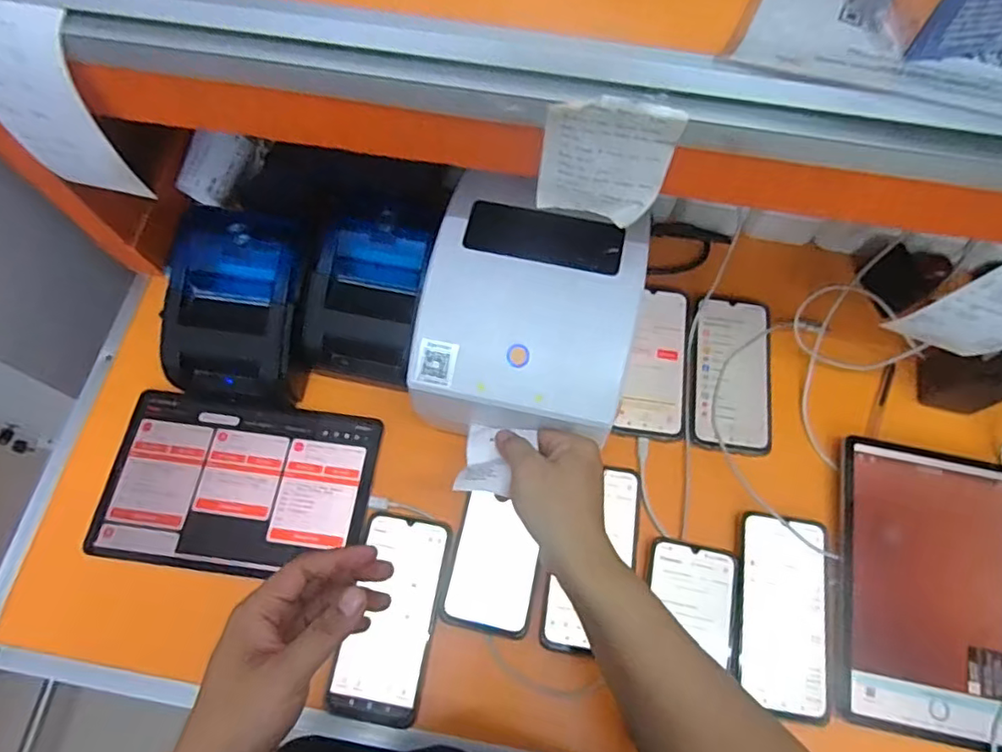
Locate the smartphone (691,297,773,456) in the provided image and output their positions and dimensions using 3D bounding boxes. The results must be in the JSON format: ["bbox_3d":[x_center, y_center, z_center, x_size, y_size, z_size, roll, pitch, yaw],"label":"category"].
[{"bbox_3d":[0.245,-0.004,0.617,0.084,0.005,0.169,6,71,3],"label":"smartphone"}]

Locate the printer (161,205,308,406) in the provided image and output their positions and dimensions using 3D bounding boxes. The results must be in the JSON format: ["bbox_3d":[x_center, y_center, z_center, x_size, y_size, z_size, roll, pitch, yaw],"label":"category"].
[{"bbox_3d":[-0.264,-0.068,0.587,0.130,0.098,0.165,11,71,4],"label":"printer"}]

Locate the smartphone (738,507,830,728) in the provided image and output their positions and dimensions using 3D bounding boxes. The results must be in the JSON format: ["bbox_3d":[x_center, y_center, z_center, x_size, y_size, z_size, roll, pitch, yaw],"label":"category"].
[{"bbox_3d":[0.259,0.215,0.533,0.081,0.012,0.169,9,71,4],"label":"smartphone"}]

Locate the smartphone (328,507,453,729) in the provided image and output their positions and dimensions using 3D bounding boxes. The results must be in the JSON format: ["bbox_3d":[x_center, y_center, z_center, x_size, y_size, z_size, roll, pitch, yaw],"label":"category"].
[{"bbox_3d":[-0.099,0.215,0.530,0.079,0.009,0.171,9,71,4],"label":"smartphone"}]

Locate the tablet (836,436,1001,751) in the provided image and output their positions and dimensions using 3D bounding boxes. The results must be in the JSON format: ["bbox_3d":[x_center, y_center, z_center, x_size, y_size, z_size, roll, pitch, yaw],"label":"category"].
[{"bbox_3d":[0.399,0.191,0.532,0.168,0.015,0.250,12,71,5],"label":"tablet"}]

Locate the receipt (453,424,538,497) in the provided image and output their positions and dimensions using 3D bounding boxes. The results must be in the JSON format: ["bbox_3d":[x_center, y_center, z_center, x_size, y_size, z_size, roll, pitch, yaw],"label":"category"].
[{"bbox_3d":[-0.004,0.070,0.480,0.055,0.038,0.062,10,71,4],"label":"receipt"}]

